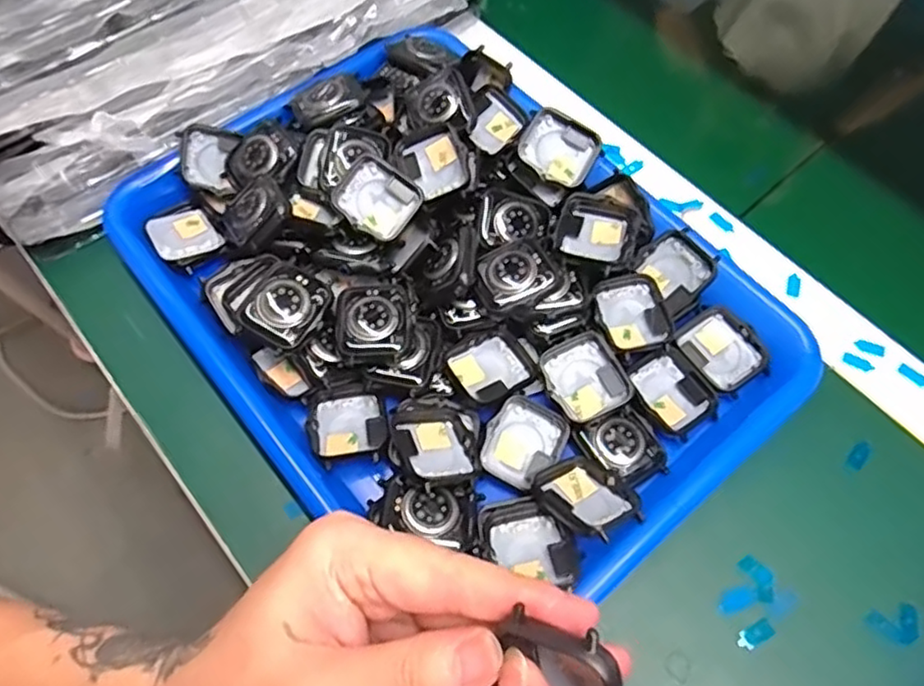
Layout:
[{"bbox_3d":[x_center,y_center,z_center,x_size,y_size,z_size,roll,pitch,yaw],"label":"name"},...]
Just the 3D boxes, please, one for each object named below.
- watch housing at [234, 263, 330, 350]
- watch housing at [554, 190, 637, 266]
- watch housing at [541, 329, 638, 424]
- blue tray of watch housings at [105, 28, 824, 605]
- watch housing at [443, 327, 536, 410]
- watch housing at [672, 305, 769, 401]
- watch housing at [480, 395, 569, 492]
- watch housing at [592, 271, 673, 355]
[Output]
[{"bbox_3d":[-0.089,-0.020,0.326,0.037,0.007,0.040,30,67,14],"label":"watch housing"},{"bbox_3d":[0.072,-0.060,0.348,0.039,0.011,0.045,22,65,10],"label":"watch housing"},{"bbox_3d":[0.062,0.018,0.331,0.037,0.011,0.041,-25,66,-13],"label":"watch housing"},{"bbox_3d":[-0.010,-0.032,0.346,0.245,0.044,0.326,-37,69,-18],"label":"blue tray of watch housings"},{"bbox_3d":[0.015,0.014,0.337,0.041,0.011,0.037,-30,67,-15],"label":"watch housing"},{"bbox_3d":[0.137,0.004,0.344,0.036,0.012,0.043,-28,67,-14],"label":"watch housing"},{"bbox_3d":[0.030,0.049,0.323,0.035,0.007,0.041,30,76,0],"label":"watch housing"},{"bbox_3d":[0.090,-0.015,0.346,0.038,0.009,0.043,-16,65,-9],"label":"watch housing"}]

